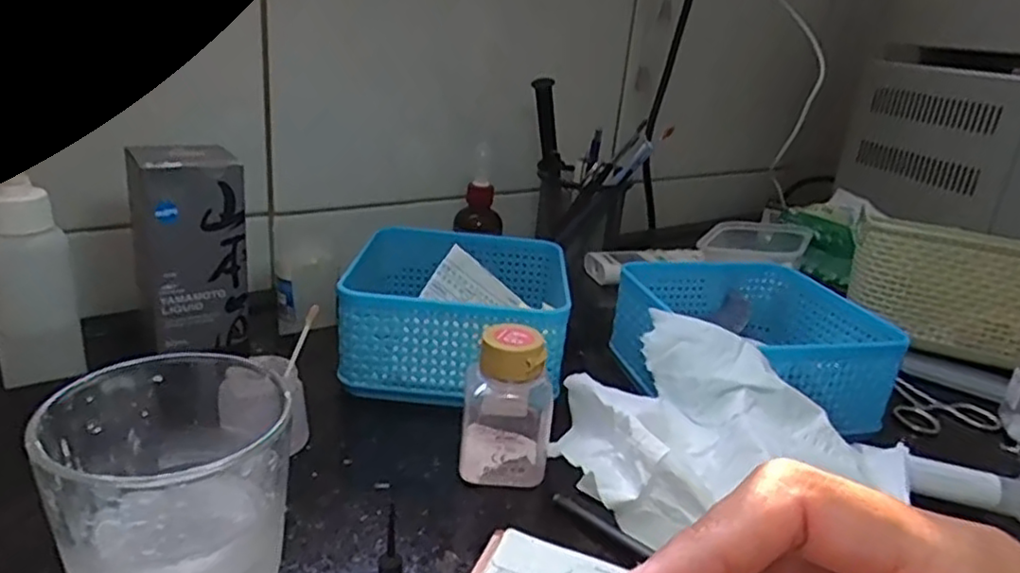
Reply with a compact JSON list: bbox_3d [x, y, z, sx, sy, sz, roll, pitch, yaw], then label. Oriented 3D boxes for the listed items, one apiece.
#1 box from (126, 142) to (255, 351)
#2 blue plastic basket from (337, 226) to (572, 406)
[{"bbox_3d":[-0.196,-0.026,0.421,0.060,0.114,0.051,-7,24,-30],"label":"box"},{"bbox_3d":[-0.030,0.015,0.438,0.122,0.065,0.134,6,21,0],"label":"blue plastic basket"}]

